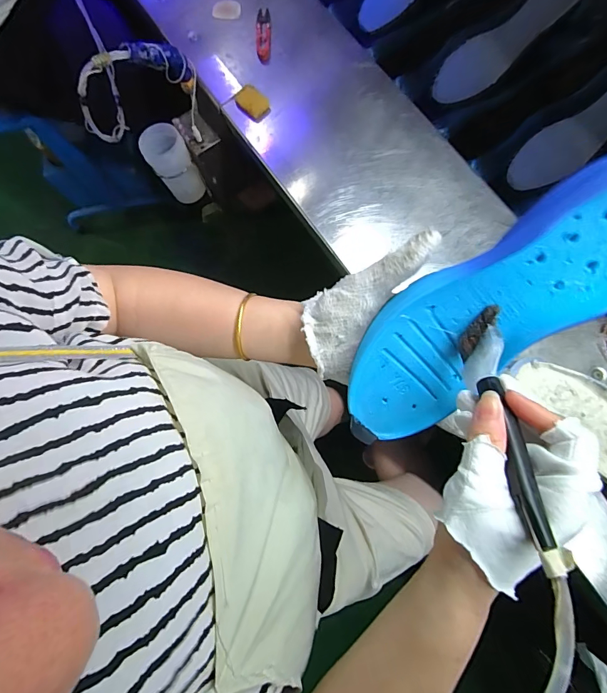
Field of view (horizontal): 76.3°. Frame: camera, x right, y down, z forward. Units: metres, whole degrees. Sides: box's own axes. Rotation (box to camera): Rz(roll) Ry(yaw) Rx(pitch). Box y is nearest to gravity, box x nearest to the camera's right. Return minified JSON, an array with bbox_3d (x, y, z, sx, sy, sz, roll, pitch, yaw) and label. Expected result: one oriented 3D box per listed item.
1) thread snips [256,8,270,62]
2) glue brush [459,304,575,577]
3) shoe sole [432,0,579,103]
[{"bbox_3d":[-0.065,-0.503,0.627,0.023,0.012,0.098,-2,77,-1],"label":"thread snips"},{"bbox_3d":[0.123,0.046,0.232,0.018,0.031,0.158,0,52,0],"label":"glue brush"},{"bbox_3d":[0.310,-0.464,0.586,0.231,0.024,0.070,-34,79,19],"label":"shoe sole"}]

